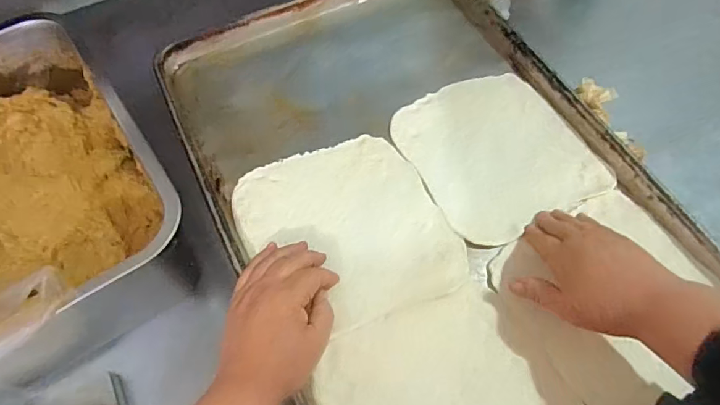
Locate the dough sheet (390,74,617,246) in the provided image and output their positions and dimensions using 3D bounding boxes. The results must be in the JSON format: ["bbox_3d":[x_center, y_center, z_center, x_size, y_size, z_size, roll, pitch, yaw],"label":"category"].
[{"bbox_3d":[0.147,-0.058,0.538,0.180,0.007,0.188,-26,64,-14],"label":"dough sheet"}]

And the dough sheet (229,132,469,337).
[{"bbox_3d":[-0.015,0.026,0.490,0.185,0.012,0.190,-21,63,-11],"label":"dough sheet"}]

